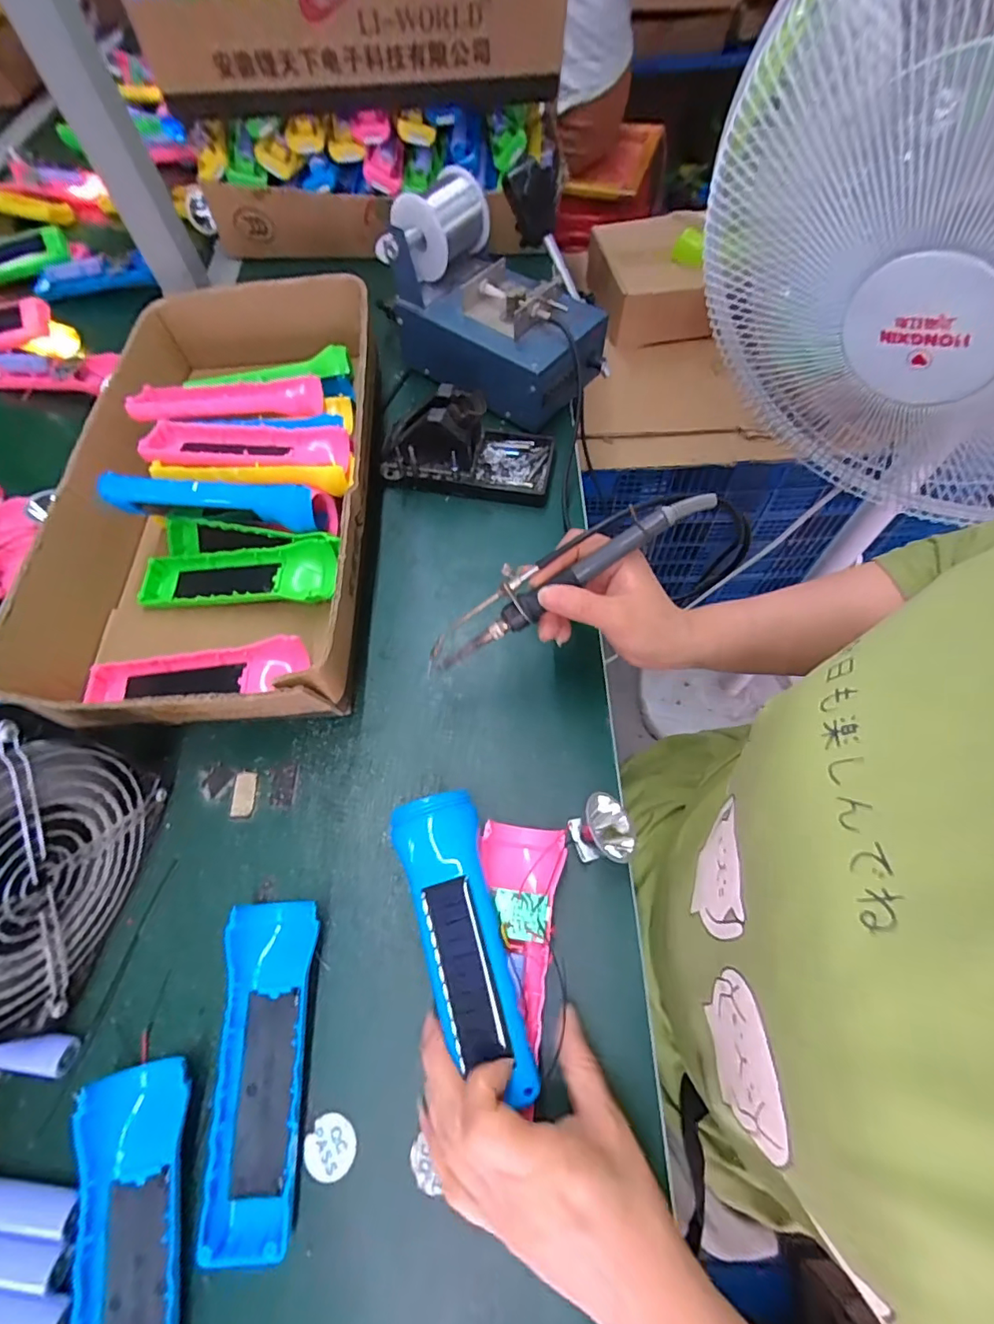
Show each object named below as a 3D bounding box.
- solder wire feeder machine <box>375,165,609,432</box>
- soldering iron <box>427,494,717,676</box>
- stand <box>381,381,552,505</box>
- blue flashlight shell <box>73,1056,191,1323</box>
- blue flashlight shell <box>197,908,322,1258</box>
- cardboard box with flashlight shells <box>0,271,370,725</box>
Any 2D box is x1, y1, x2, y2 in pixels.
[{"bbox_3d":[0.000,-0.342,0.499,0.205,0.125,0.124,38,70,17],"label":"solder wire feeder machine"},{"bbox_3d":[0.036,-0.054,0.335,0.204,0.023,0.029,-31,65,15],"label":"soldering iron"},{"bbox_3d":[-0.027,-0.200,0.473,0.154,0.073,0.076,10,64,5],"label":"stand"},{"bbox_3d":[-0.176,0.290,0.253,0.045,0.020,0.156,-12,64,-8],"label":"blue flashlight shell"},{"bbox_3d":[-0.128,0.219,0.289,0.045,0.023,0.156,-4,63,-3],"label":"blue flashlight shell"},{"bbox_3d":[-0.219,-0.148,0.436,0.220,0.086,0.418,-1,63,-2],"label":"cardboard box with flashlight shells"}]

